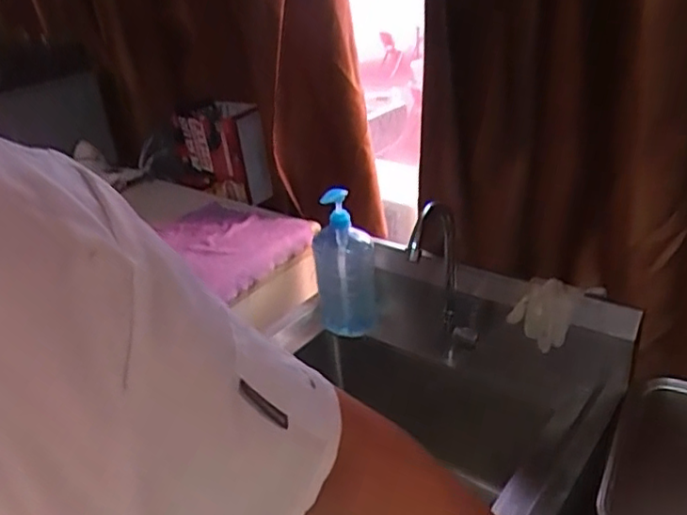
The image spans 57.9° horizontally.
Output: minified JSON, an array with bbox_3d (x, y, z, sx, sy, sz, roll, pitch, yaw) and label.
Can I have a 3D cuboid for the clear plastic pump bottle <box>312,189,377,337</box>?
[{"bbox_3d":[-0.003,-0.002,1.147,0.109,0.272,0.114,-9,29,-3],"label":"clear plastic pump bottle"}]

